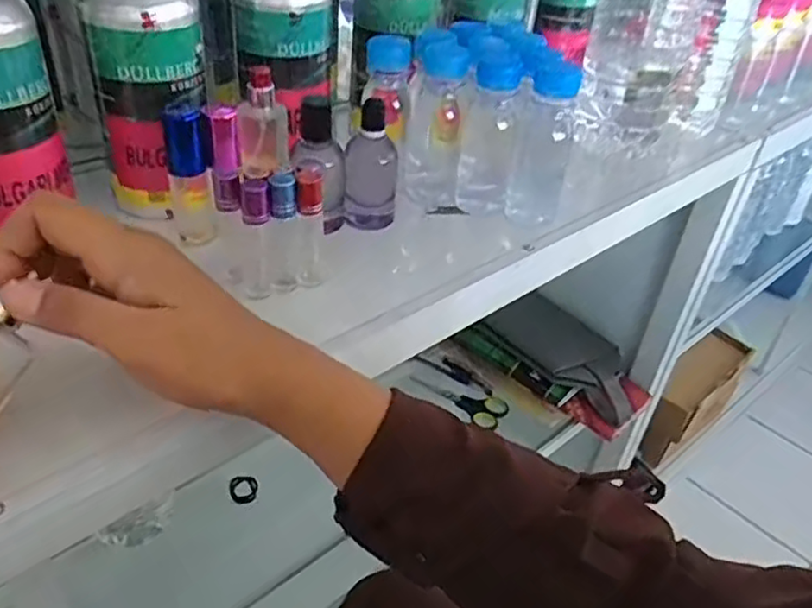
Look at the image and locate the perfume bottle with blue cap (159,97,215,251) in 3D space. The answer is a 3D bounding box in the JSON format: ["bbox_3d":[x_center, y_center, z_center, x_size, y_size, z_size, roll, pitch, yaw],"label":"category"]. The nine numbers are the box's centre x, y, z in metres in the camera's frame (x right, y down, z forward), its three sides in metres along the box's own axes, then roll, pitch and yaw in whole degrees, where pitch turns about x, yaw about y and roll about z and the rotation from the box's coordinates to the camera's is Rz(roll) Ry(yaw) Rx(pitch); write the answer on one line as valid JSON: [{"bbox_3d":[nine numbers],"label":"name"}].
[{"bbox_3d":[-0.139,-0.084,0.429,0.027,0.088,0.023,-10,38,-20],"label":"perfume bottle with blue cap"}]

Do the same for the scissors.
[{"bbox_3d":[0.075,0.119,0.871,0.130,0.014,0.058,28,42,29],"label":"scissors"}]

